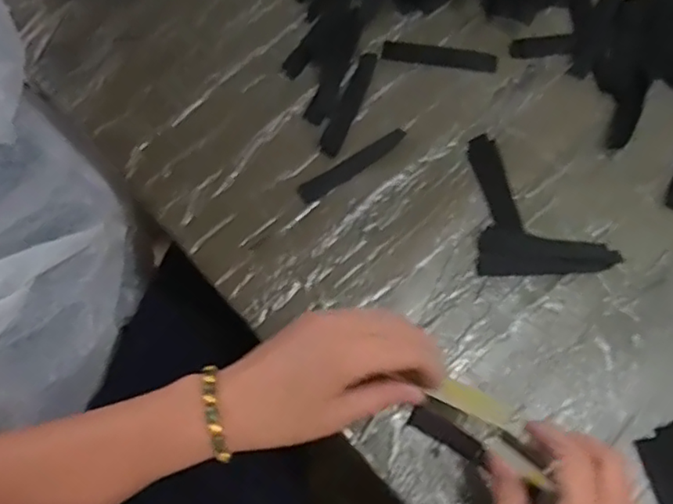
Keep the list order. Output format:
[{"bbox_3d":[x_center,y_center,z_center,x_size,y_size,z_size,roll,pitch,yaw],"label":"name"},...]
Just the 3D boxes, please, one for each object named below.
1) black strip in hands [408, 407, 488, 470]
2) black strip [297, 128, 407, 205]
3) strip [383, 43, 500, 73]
[{"bbox_3d":[0.073,0.118,0.391,0.051,0.004,0.015,28,85,9],"label":"black strip in hands"},{"bbox_3d":[0.013,-0.065,0.453,0.092,0.004,0.015,-34,82,-10],"label":"black strip"},{"bbox_3d":[0.084,-0.158,0.484,0.092,0.009,0.015,6,72,1],"label":"strip"}]

